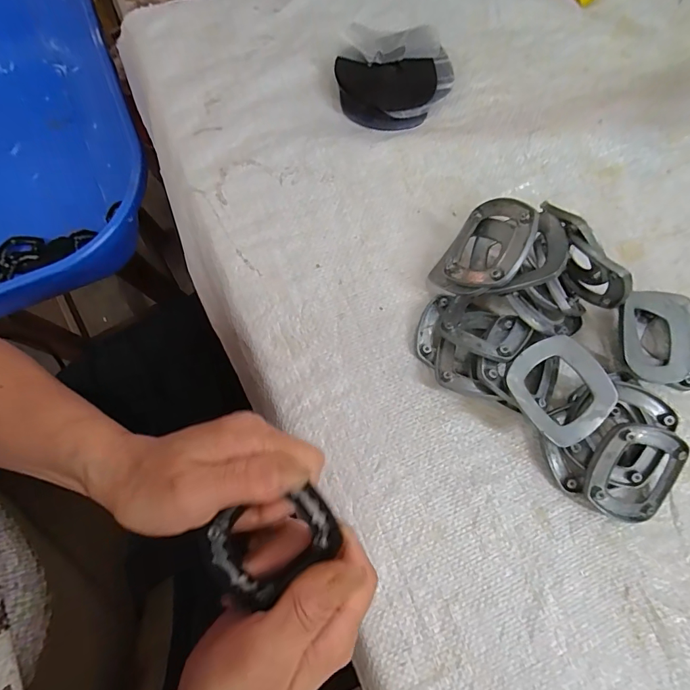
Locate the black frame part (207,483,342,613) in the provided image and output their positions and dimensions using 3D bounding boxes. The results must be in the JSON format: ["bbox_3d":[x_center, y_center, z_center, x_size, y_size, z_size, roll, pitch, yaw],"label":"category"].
[{"bbox_3d":[-0.035,0.093,0.198,0.059,0.015,0.043,-34,77,-10],"label":"black frame part"}]

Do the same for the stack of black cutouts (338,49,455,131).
[{"bbox_3d":[0.043,-0.213,0.349,0.096,0.016,0.058,-4,73,-2],"label":"stack of black cutouts"}]

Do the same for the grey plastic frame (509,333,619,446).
[{"bbox_3d":[0.134,0.027,0.256,0.058,0.005,0.059,-29,79,-8],"label":"grey plastic frame"}]

